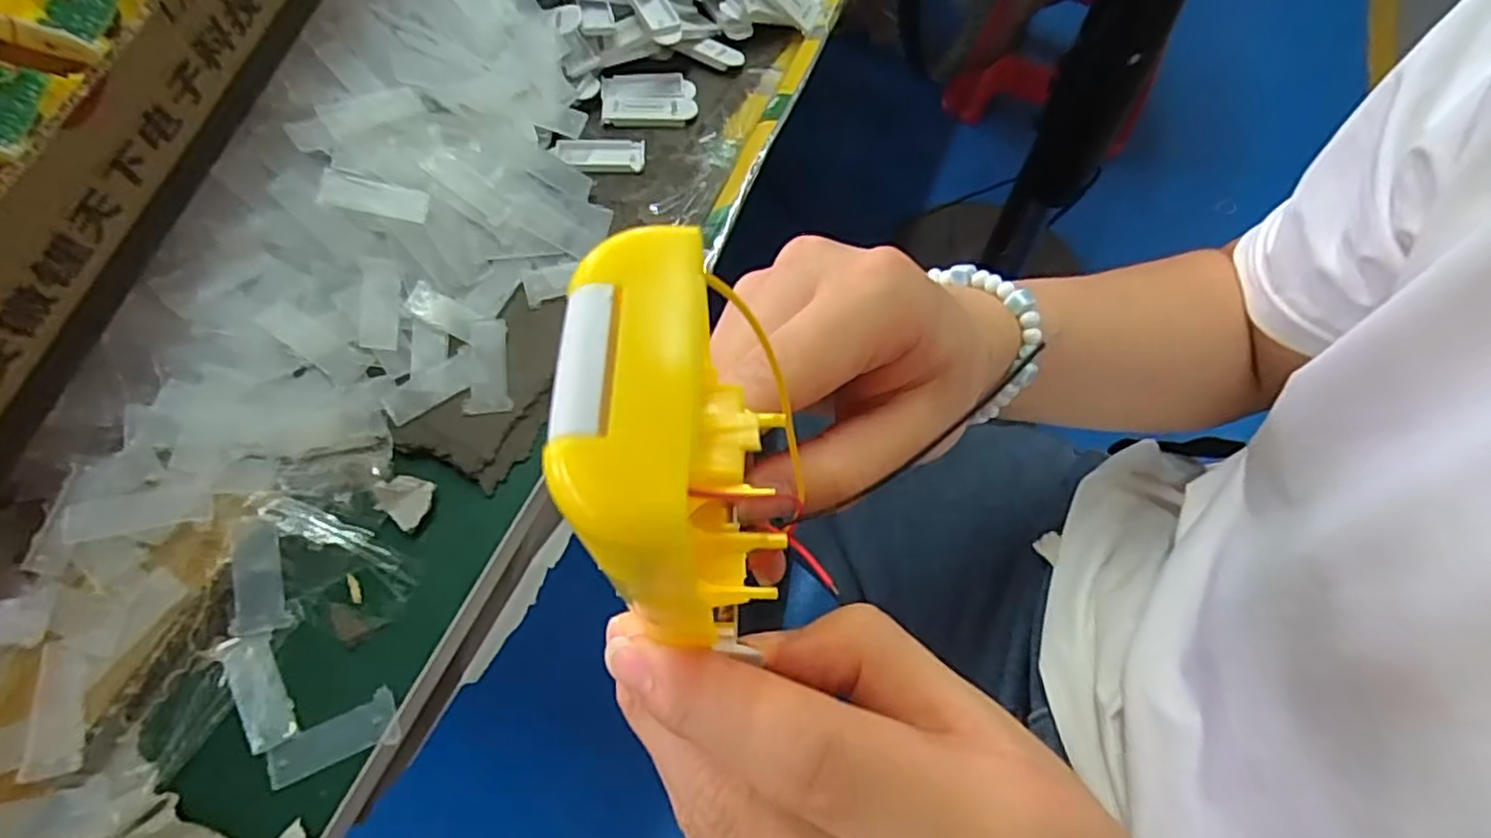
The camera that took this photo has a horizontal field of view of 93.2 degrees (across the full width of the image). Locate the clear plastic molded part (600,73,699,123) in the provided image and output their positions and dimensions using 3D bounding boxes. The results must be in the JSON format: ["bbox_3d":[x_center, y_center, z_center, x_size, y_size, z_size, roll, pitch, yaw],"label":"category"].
[{"bbox_3d":[-0.060,-0.199,0.437,0.057,0.005,0.043,-4,62,-3],"label":"clear plastic molded part"}]

